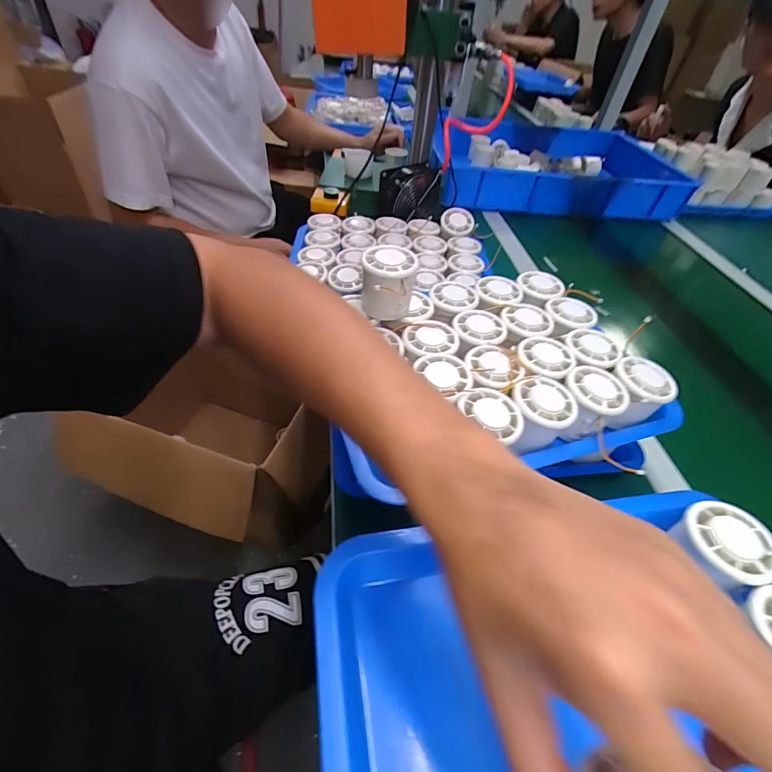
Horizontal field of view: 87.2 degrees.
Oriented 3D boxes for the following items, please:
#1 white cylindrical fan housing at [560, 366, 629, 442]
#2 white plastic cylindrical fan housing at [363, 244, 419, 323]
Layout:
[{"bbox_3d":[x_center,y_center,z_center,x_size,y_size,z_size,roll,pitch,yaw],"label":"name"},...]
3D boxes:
[{"bbox_3d":[0.194,0.016,0.387,0.054,0.043,0.060,7,46,-1],"label":"white cylindrical fan housing"},{"bbox_3d":[0.002,-0.104,0.411,0.051,0.056,0.048,9,46,1],"label":"white plastic cylindrical fan housing"}]

